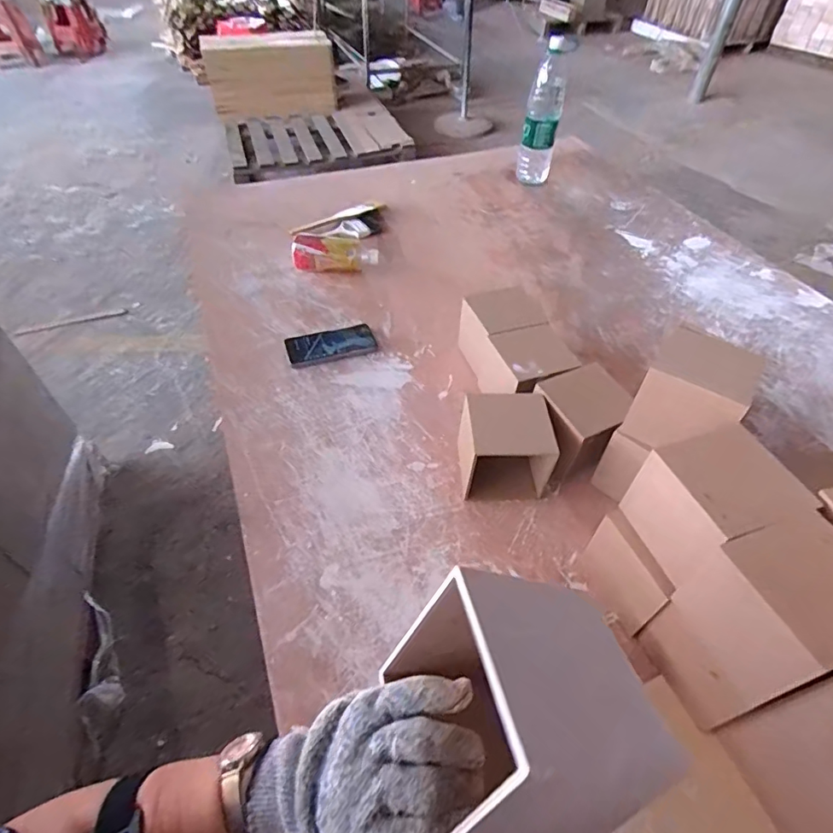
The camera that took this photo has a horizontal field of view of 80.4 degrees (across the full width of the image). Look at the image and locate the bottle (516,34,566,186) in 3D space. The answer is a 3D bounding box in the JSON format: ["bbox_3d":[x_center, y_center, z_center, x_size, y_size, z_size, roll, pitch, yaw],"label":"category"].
[{"bbox_3d":[0.324,-0.757,1.273,0.090,0.321,0.090,12,48,7],"label":"bottle"}]

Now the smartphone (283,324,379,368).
[{"bbox_3d":[-0.157,-0.136,0.906,0.160,0.012,0.077,-13,50,-15],"label":"smartphone"}]

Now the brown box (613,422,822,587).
[{"bbox_3d":[0.302,0.090,0.512,0.126,0.098,0.108,-14,51,-14],"label":"brown box"}]

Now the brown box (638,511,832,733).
[{"bbox_3d":[0.327,0.208,0.482,0.112,0.218,0.109,-15,51,-14],"label":"brown box"}]

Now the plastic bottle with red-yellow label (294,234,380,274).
[{"bbox_3d":[-0.175,-0.350,1.064,0.182,0.056,0.072,-7,48,-9],"label":"plastic bottle with red-yellow label"}]

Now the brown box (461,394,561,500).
[{"bbox_3d":[0.122,0.046,0.697,0.115,0.115,0.116,-2,48,-5],"label":"brown box"}]

